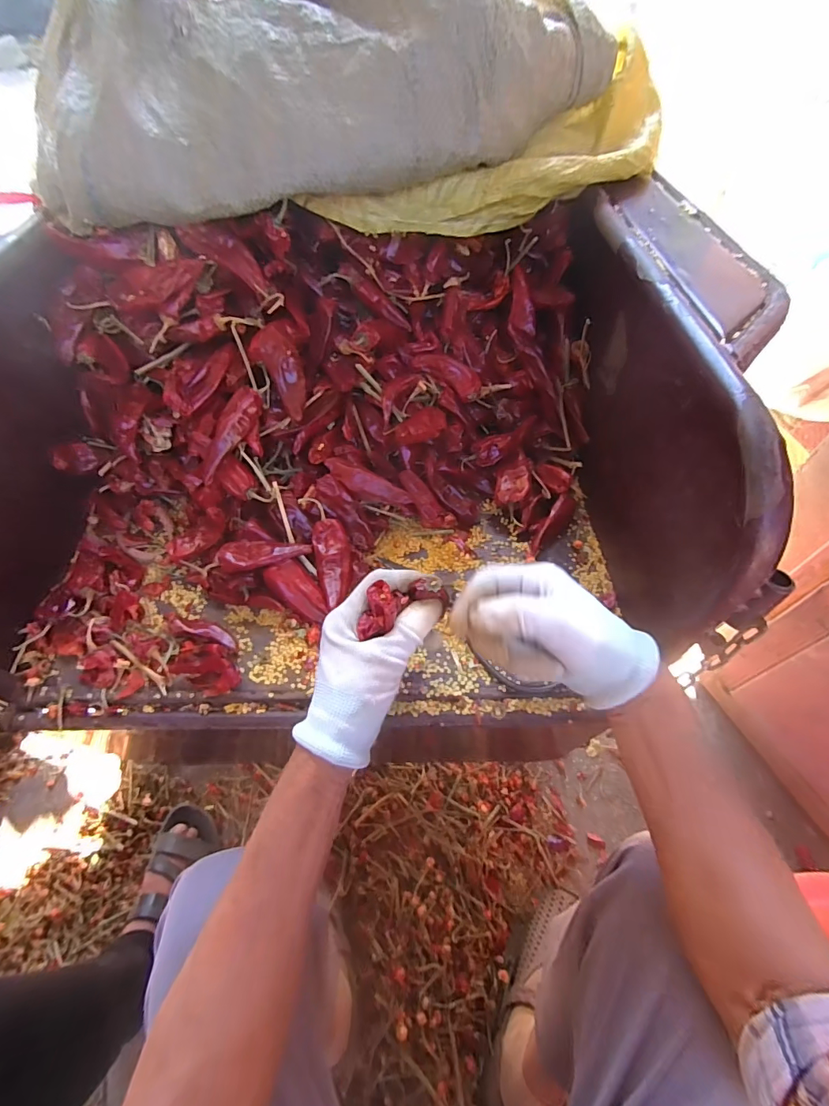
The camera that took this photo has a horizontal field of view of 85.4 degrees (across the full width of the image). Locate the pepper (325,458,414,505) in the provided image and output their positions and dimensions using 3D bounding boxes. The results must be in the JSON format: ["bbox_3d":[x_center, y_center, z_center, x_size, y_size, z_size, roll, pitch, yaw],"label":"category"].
[{"bbox_3d":[-0.047,-0.067,0.445,0.089,0.020,0.028,26,56,-1],"label":"pepper"}]

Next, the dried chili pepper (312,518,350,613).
[{"bbox_3d":[-0.077,0.010,0.427,0.033,0.023,0.080,-6,70,-7],"label":"dried chili pepper"}]

